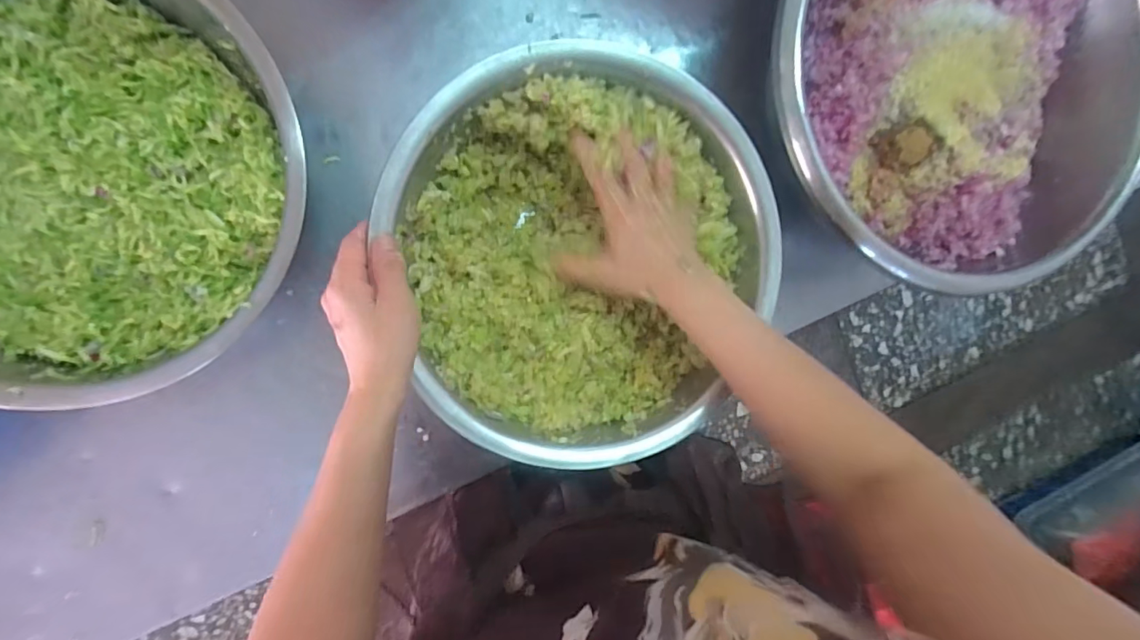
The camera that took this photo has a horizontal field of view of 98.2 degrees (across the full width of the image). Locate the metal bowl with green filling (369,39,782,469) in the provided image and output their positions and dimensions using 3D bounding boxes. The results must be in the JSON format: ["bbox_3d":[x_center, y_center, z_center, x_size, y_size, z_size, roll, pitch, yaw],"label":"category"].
[{"bbox_3d":[0.019,-0.051,0.449,0.312,0.093,0.327,-1,94,-9],"label":"metal bowl with green filling"}]

